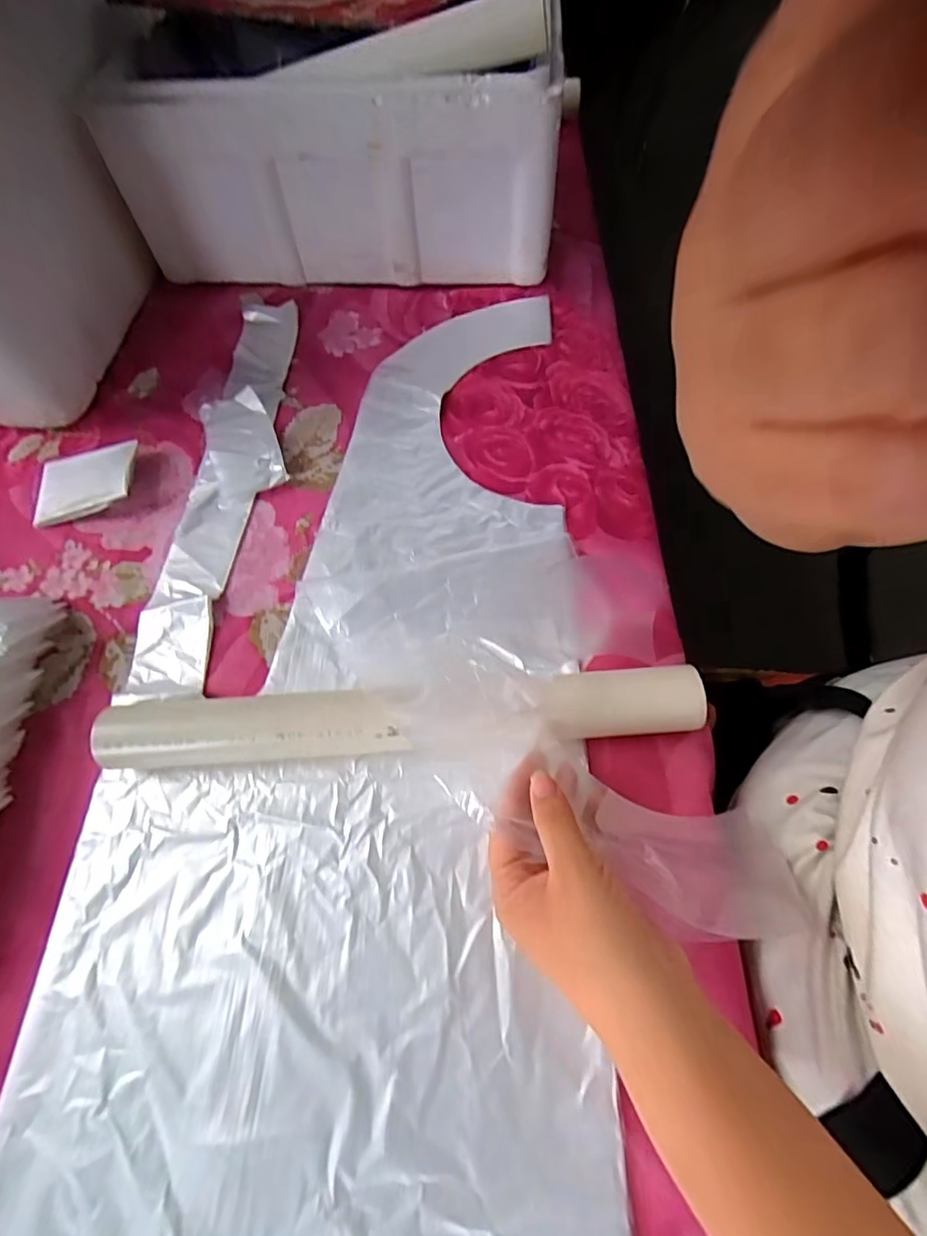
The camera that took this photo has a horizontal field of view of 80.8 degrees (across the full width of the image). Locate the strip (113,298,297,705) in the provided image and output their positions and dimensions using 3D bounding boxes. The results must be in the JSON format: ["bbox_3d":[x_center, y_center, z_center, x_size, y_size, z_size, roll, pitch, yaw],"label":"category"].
[{"bbox_3d":[-0.188,-0.121,0.439,0.076,0.021,0.390,1,63,3],"label":"strip"}]

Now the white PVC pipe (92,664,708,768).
[{"bbox_3d":[-0.038,0.061,0.332,0.357,0.038,0.038,-4,63,0],"label":"white PVC pipe"}]

